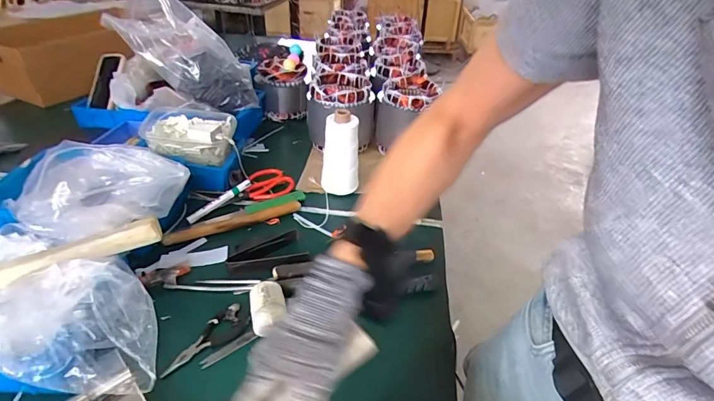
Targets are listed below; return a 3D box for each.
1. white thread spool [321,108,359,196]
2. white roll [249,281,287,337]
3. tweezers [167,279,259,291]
[{"bbox_3d":[-0.035,-0.099,0.817,0.071,0.168,0.066,2,37,-2],"label":"white thread spool"},{"bbox_3d":[-0.127,0.155,0.573,0.047,0.046,0.073,-8,37,-15],"label":"white roll"},{"bbox_3d":[-0.228,0.133,0.633,0.141,0.006,0.027,-1,36,-4],"label":"tweezers"}]

